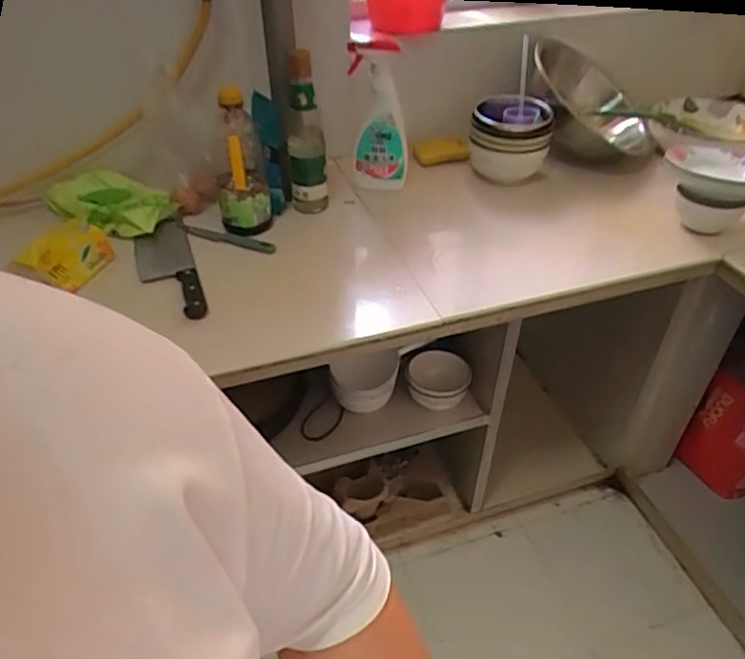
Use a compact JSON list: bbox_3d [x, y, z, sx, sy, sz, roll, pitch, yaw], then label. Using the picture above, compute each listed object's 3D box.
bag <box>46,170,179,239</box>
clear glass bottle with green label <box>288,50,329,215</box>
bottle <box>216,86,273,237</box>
[{"bbox_3d":[-0.431,-0.211,1.007,0.207,0.056,0.105,13,44,15],"label":"bag"},{"bbox_3d":[-0.107,-0.299,0.964,0.059,0.273,0.060,-14,44,-14],"label":"clear glass bottle with green label"},{"bbox_3d":[-0.212,-0.260,0.942,0.082,0.229,0.084,-9,43,-8],"label":"bottle"}]

